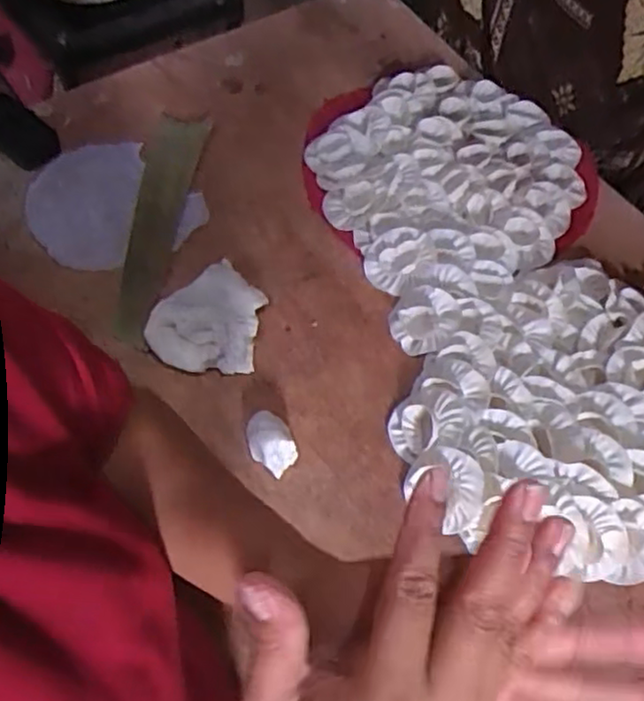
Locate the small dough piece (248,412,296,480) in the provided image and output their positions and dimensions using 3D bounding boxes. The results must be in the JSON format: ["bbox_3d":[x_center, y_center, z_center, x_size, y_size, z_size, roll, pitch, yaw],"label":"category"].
[{"bbox_3d":[-0.048,0.085,0.609,0.037,0.034,0.058,-26,63,-16],"label":"small dough piece"}]

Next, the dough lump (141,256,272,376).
[{"bbox_3d":[-0.098,-0.033,0.653,0.089,0.057,0.124,27,62,14],"label":"dough lump"}]

